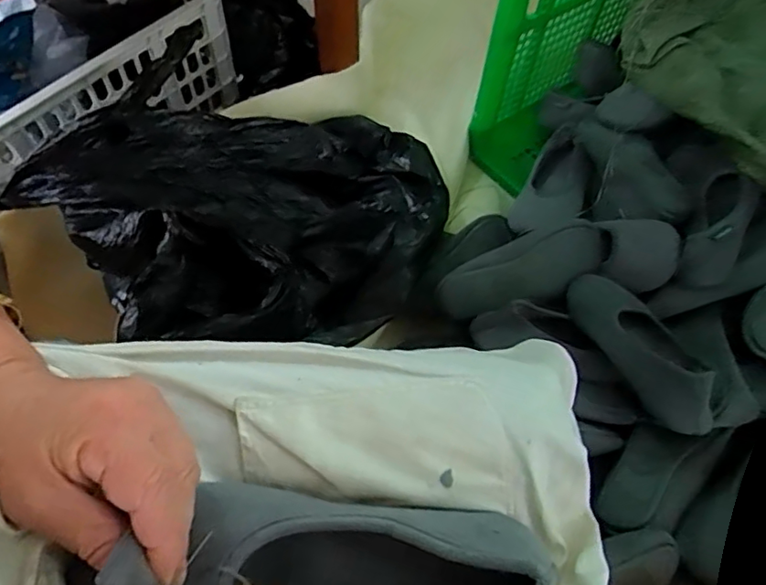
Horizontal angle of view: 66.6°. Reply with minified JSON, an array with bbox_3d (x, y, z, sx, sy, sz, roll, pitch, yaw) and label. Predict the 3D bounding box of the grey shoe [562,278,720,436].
[{"bbox_3d":[0.302,0.059,0.685,0.098,0.060,0.236,-7,35,-7],"label":"grey shoe"}]

